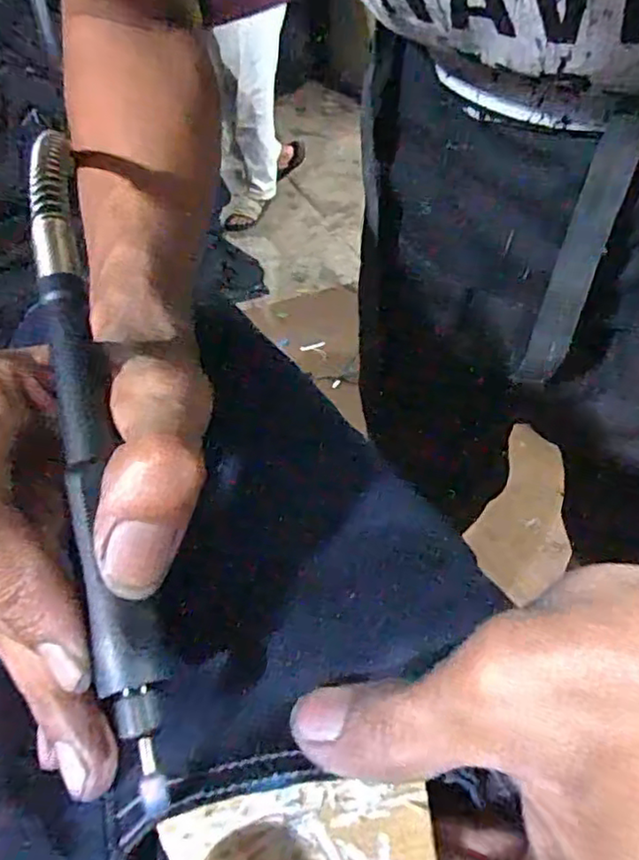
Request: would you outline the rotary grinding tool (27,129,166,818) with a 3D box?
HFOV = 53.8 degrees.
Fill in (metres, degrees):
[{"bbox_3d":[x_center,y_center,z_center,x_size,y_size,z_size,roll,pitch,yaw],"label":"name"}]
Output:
[{"bbox_3d":[-0.068,-0.010,0.181,0.015,0.013,0.212,-13,68,-13],"label":"rotary grinding tool"}]

